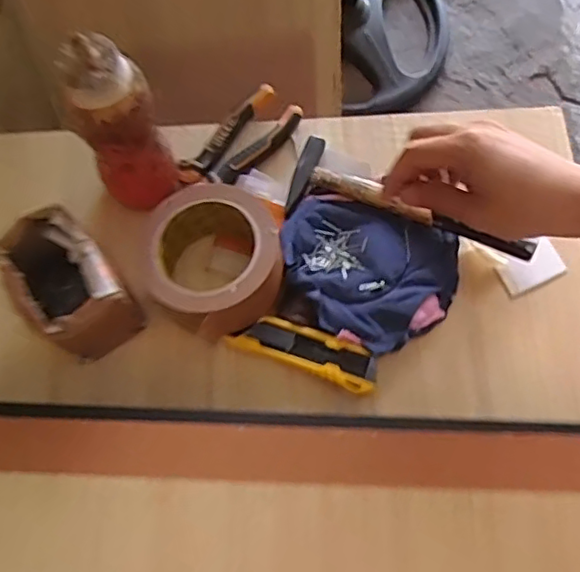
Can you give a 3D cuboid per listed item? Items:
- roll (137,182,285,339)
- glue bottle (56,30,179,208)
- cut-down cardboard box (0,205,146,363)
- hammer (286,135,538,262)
[{"bbox_3d":[-0.062,-0.017,0.477,0.109,0.057,0.116,0,75,-1],"label":"roll"},{"bbox_3d":[-0.121,-0.110,0.441,0.056,0.150,0.051,0,75,-1],"label":"glue bottle"},{"bbox_3d":[-0.162,0.003,0.458,0.069,0.088,0.101,-43,80,-11],"label":"cut-down cardboard box"},{"bbox_3d":[0.098,-0.060,0.510,0.204,0.016,0.064,23,74,10],"label":"hammer"}]

